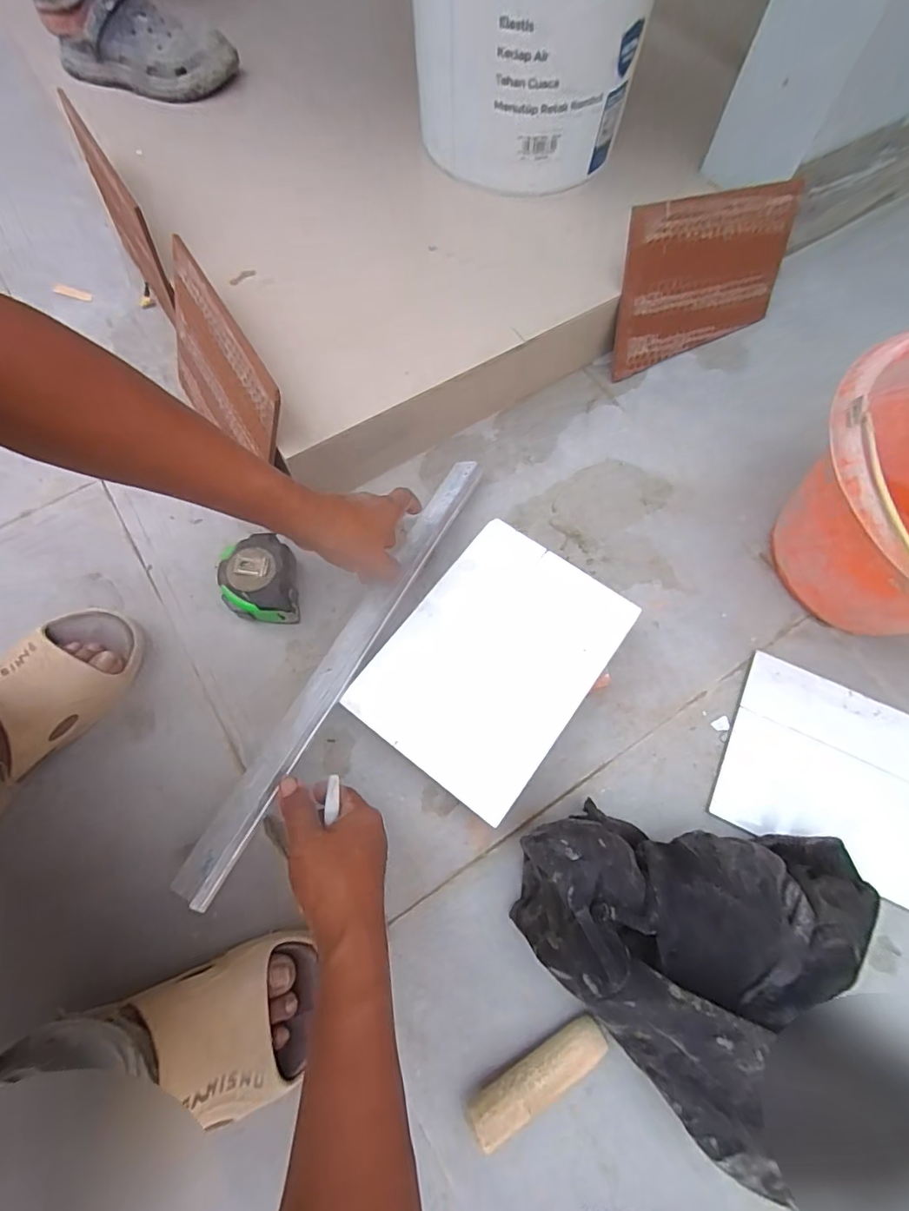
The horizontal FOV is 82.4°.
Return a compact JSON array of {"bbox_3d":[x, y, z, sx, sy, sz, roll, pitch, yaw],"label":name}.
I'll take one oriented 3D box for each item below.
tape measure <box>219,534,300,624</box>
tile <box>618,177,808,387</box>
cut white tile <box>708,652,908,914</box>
[{"bbox_3d":[-0.209,-0.027,0.563,0.078,0.043,0.090,-6,70,-1],"label":"tape measure"},{"bbox_3d":[0.314,-0.408,0.652,0.248,0.174,0.013,-21,44,-13],"label":"tile"},{"bbox_3d":[0.394,0.174,0.508,0.241,0.010,0.177,25,72,10],"label":"cut white tile"}]

